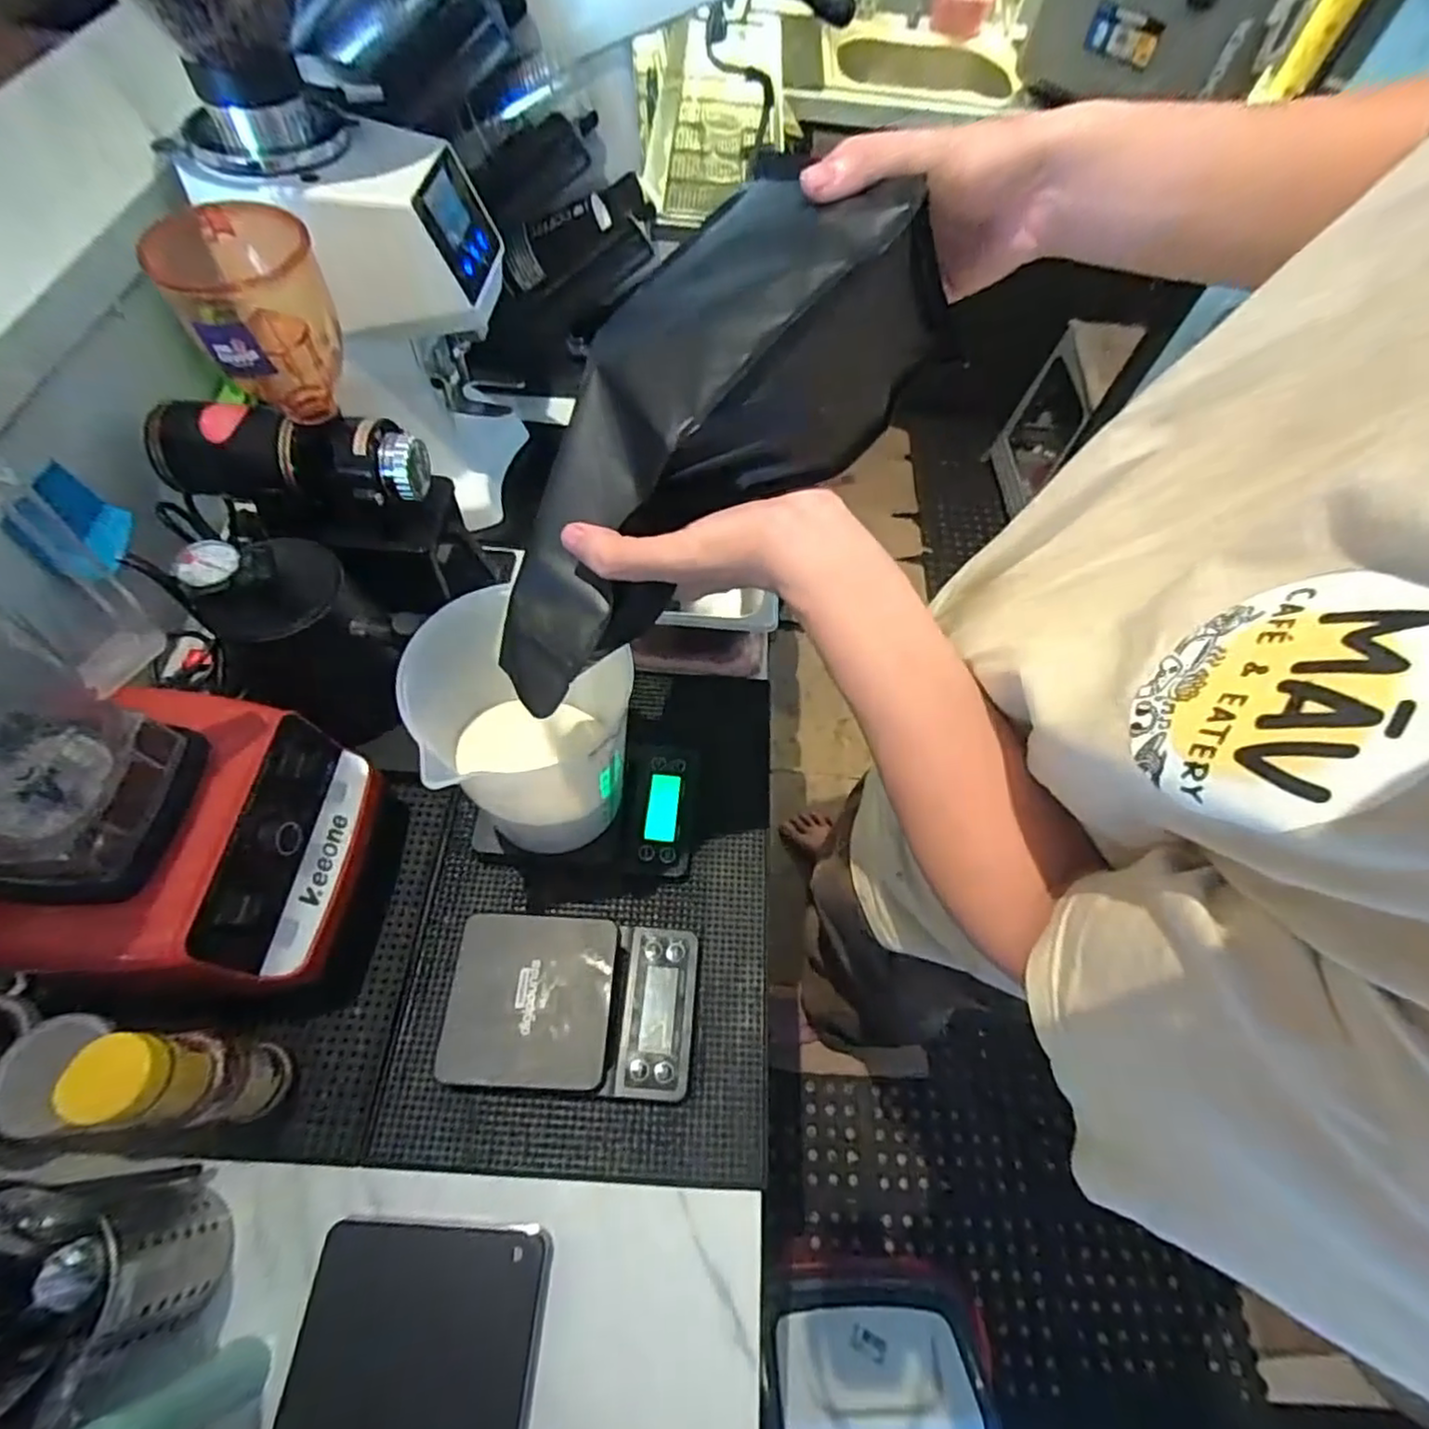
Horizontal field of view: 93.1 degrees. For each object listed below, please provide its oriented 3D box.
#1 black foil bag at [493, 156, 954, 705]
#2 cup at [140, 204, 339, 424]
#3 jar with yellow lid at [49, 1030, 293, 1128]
[{"bbox_3d":[-0.028,-0.146,0.363,0.286,0.075,0.131,-45,68,13],"label":"black foil bag"},{"bbox_3d":[-0.330,-0.288,0.501,0.099,0.140,0.085,-27,65,-18],"label":"cup"},{"bbox_3d":[-0.336,0.235,0.438,0.041,0.173,0.052,5,59,-2],"label":"jar with yellow lid"}]

